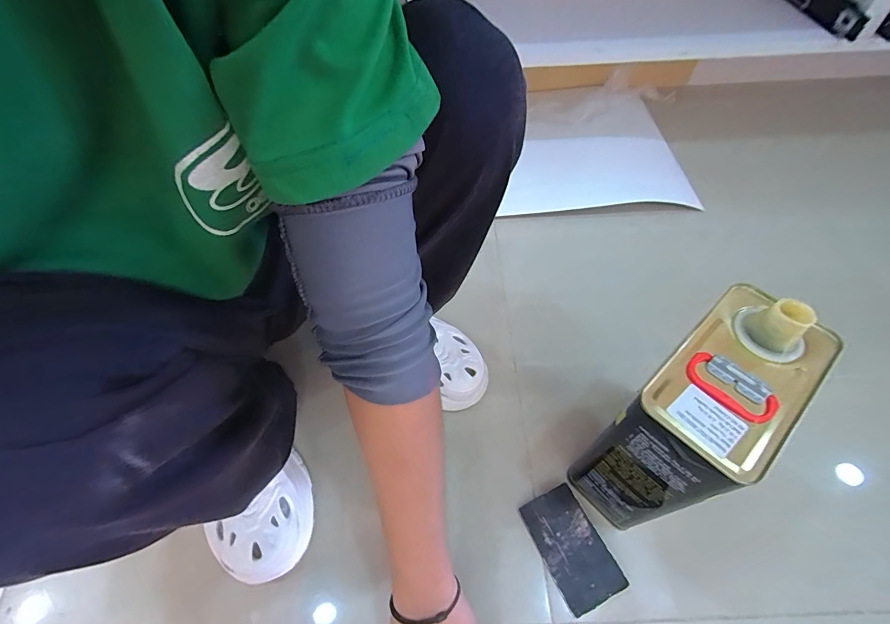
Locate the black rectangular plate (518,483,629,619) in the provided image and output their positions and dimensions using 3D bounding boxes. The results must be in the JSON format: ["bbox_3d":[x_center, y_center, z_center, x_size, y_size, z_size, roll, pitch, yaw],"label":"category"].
[{"bbox_3d":[0.138,0.258,0.447,0.066,0.005,0.112,-30,60,-3],"label":"black rectangular plate"}]

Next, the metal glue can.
[{"bbox_3d":[0.226,0.113,0.396,0.160,0.268,0.086,-35,61,-20],"label":"metal glue can"}]

